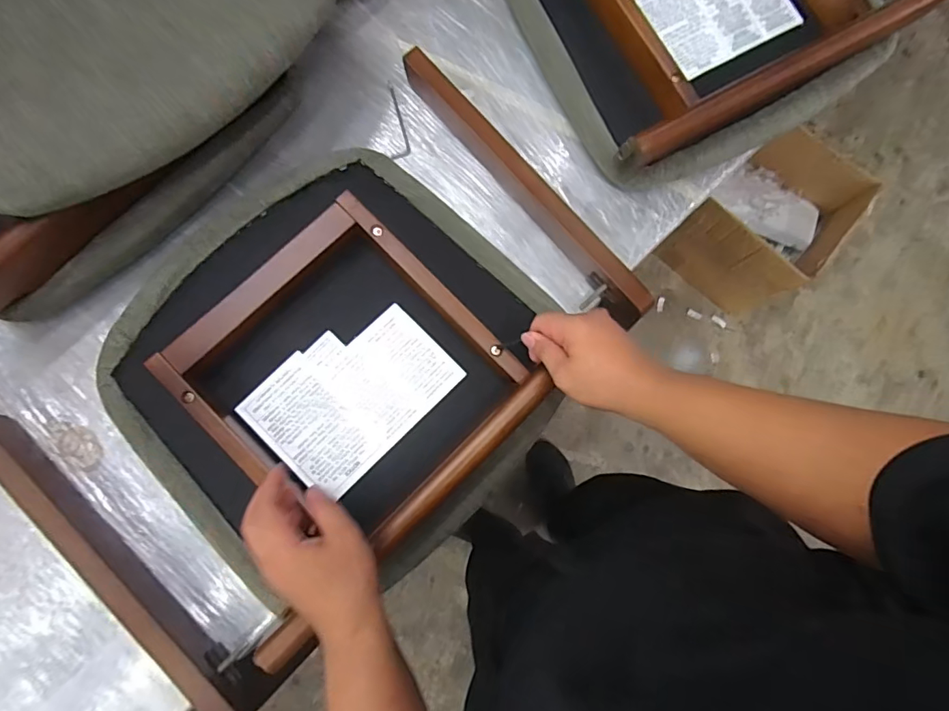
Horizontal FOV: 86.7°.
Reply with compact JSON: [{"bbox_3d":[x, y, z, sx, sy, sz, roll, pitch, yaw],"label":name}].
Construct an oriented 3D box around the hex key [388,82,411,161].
[{"bbox_3d":[-0.103,-0.321,0.689,0.024,0.007,0.116,-4,81,-3],"label":"hex key"}]

